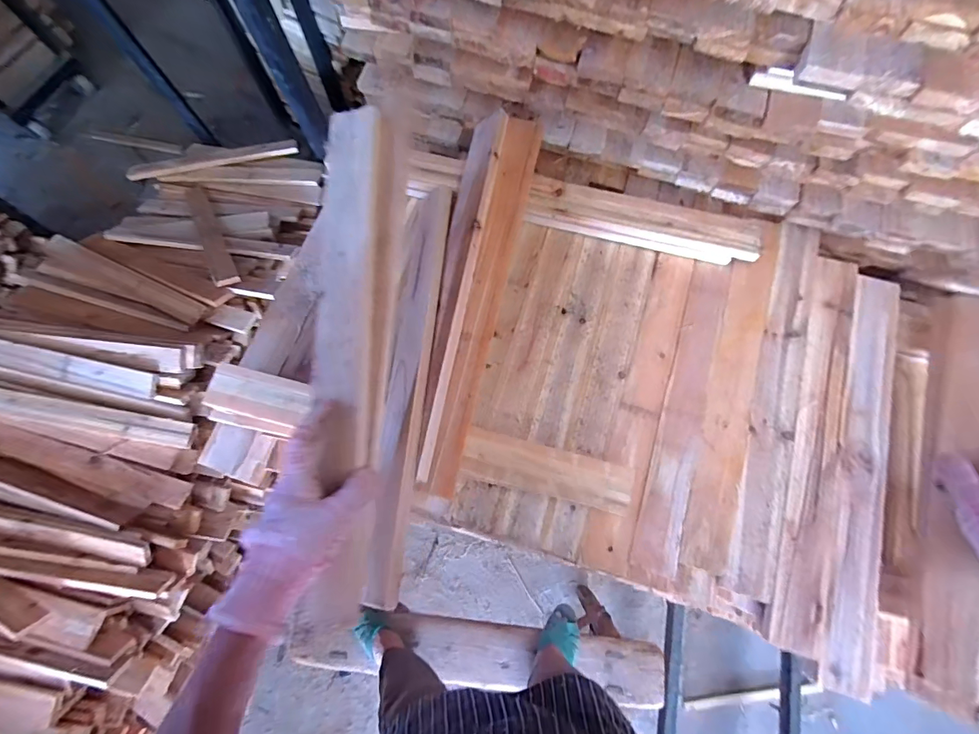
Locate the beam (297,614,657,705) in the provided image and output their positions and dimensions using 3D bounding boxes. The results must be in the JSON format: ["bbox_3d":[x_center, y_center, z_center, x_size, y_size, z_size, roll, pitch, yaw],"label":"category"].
[{"bbox_3d":[-0.001,0.771,1.161,0.944,0.090,0.168,6,72,2],"label":"beam"}]

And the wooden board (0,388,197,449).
[{"bbox_3d":[-0.911,0.095,0.903,0.492,0.046,0.063,9,72,3],"label":"wooden board"}]

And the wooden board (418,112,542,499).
[{"bbox_3d":[-0.001,-0.096,0.527,0.064,0.020,0.485,20,74,-27],"label":"wooden board"}]

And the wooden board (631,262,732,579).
[{"bbox_3d":[0.250,0.048,0.552,0.049,0.018,0.409,17,73,5],"label":"wooden board"}]

